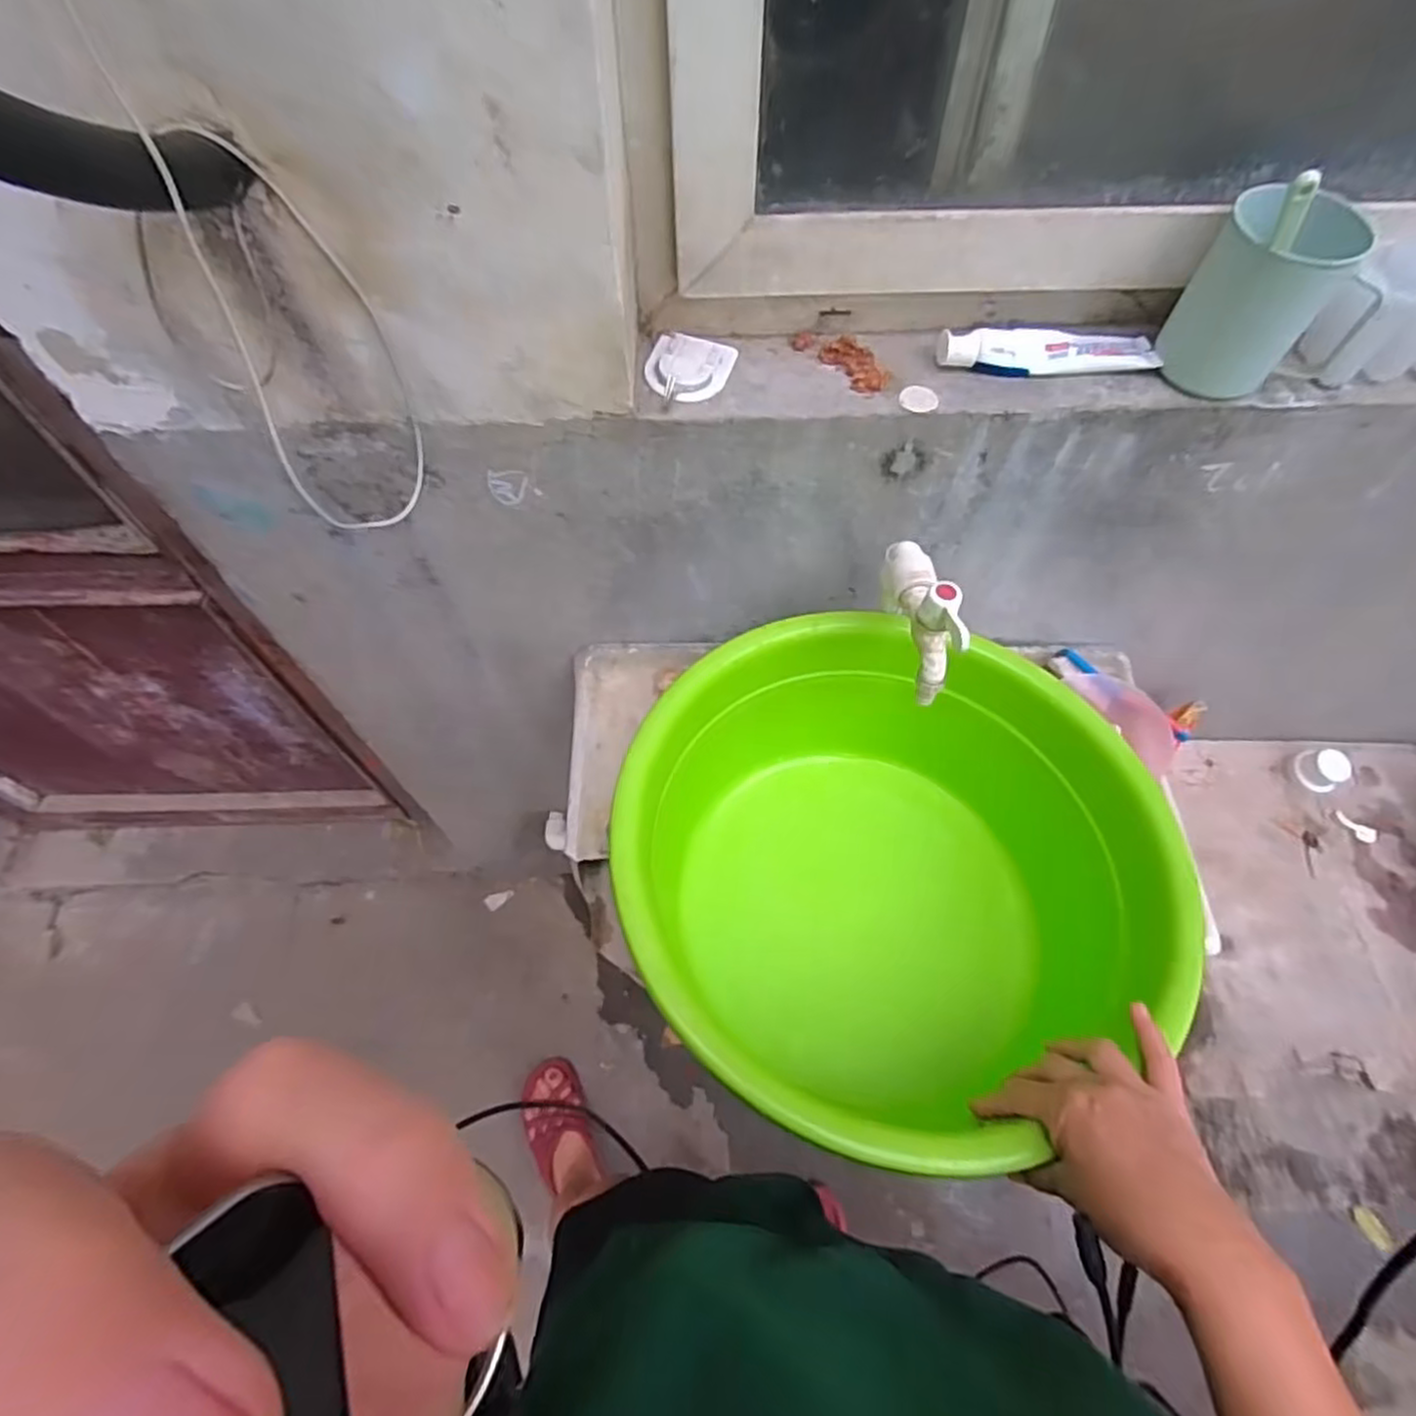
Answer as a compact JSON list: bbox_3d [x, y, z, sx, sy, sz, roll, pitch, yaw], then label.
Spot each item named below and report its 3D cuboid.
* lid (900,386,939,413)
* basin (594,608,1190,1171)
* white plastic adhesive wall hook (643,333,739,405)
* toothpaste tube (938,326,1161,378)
[{"bbox_3d":[0.158,-0.230,0.545,0.025,0.005,0.027,0,60,0],"label":"lid"},{"bbox_3d":[0.135,0.126,0.599,0.398,0.184,0.383,0,60,0],"label":"basin"},{"bbox_3d":[-0.017,-0.259,0.560,0.063,0.010,0.077,17,62,9],"label":"white plastic adhesive wall hook"},{"bbox_3d":[0.257,-0.271,0.556,0.163,0.022,0.031,-3,61,-2],"label":"toothpaste tube"}]

